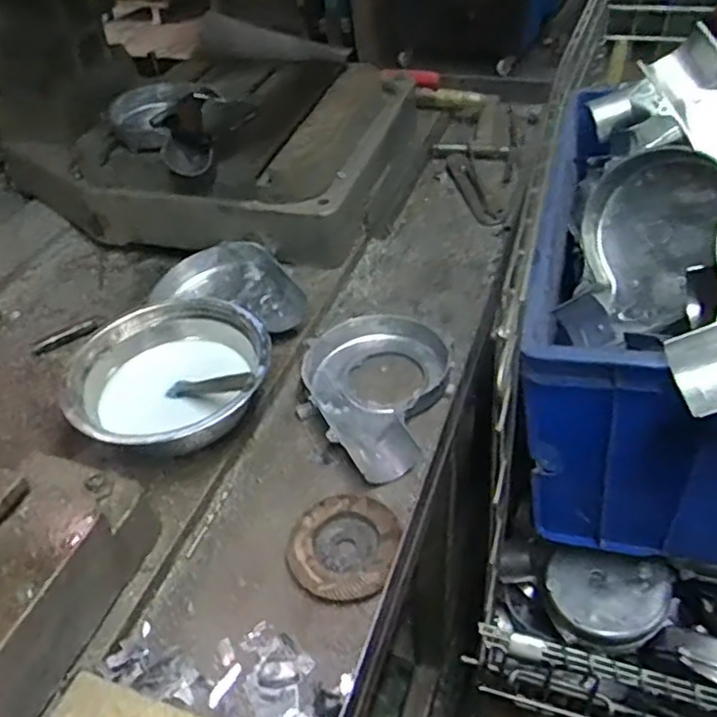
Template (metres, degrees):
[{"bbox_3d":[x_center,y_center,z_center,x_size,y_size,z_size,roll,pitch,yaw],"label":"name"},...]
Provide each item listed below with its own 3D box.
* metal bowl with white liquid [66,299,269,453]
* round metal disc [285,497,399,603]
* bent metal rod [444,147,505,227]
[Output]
[{"bbox_3d":[-0.175,0.019,0.626,0.181,0.061,0.161,-11,43,-6],"label":"metal bowl with white liquid"},{"bbox_3d":[-0.012,0.155,0.551,0.087,0.019,0.090,-3,43,3],"label":"round metal disc"},{"bbox_3d":[0.167,-0.252,0.972,0.041,0.014,0.196,-8,43,-3],"label":"bent metal rod"}]

